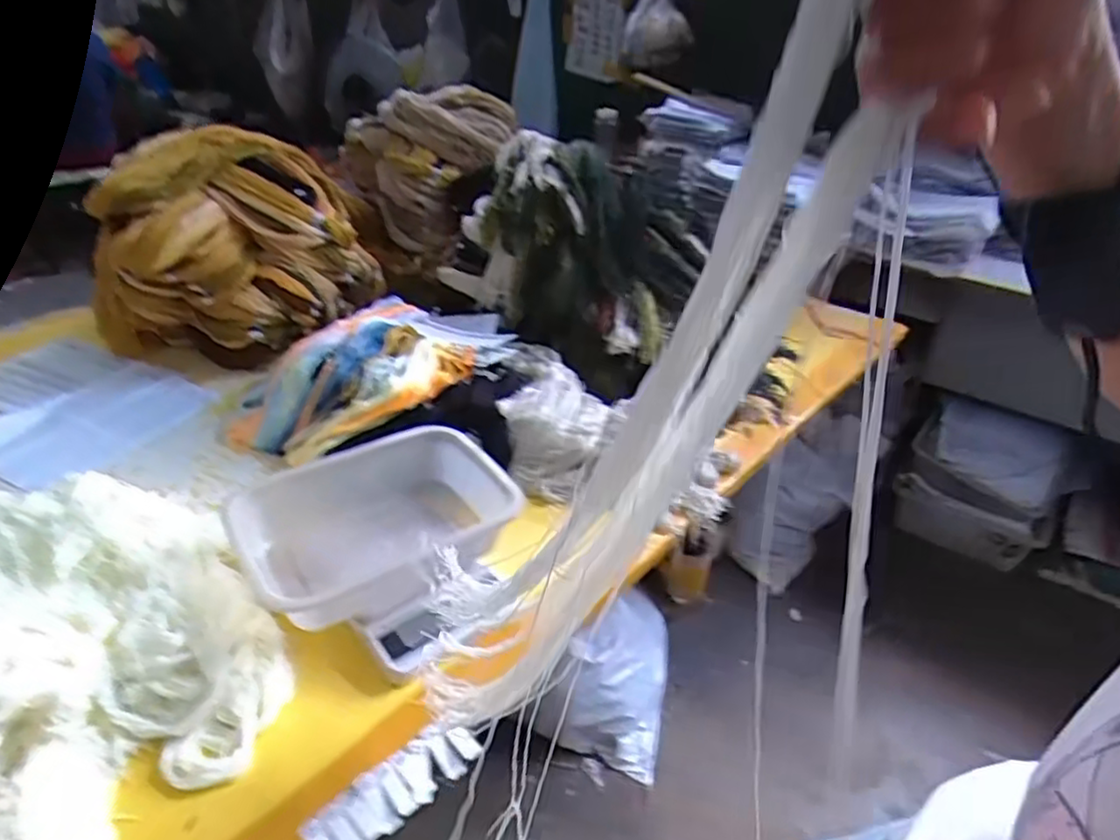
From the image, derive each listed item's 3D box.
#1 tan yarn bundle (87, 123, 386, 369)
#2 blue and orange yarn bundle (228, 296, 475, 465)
[{"bbox_3d":[-0.530,-0.277,1.160,0.456,0.325,0.224,-19,39,-30],"label":"tan yarn bundle"},{"bbox_3d":[-0.289,-0.056,1.027,0.265,0.111,0.339,25,39,29],"label":"blue and orange yarn bundle"}]

